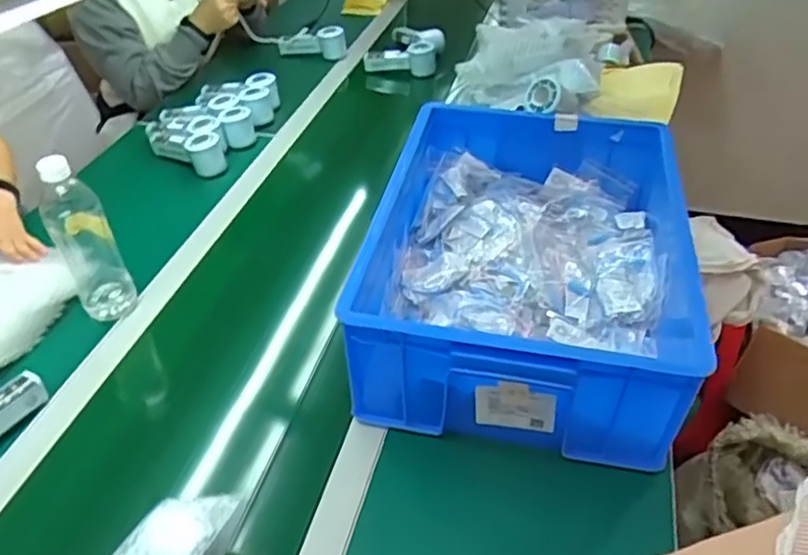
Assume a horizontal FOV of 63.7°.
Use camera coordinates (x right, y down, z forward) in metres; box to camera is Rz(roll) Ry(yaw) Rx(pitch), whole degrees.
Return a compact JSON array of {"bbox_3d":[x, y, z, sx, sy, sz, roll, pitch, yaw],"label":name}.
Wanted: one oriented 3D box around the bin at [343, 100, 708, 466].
[{"bbox_3d":[0.155,-0.022,0.800,0.371,0.155,0.455,9,41,10],"label":"bin"}]

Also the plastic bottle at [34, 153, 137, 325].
[{"bbox_3d":[-0.398,-0.049,0.813,0.065,0.220,0.062,-20,44,-22],"label":"plastic bottle"}]

